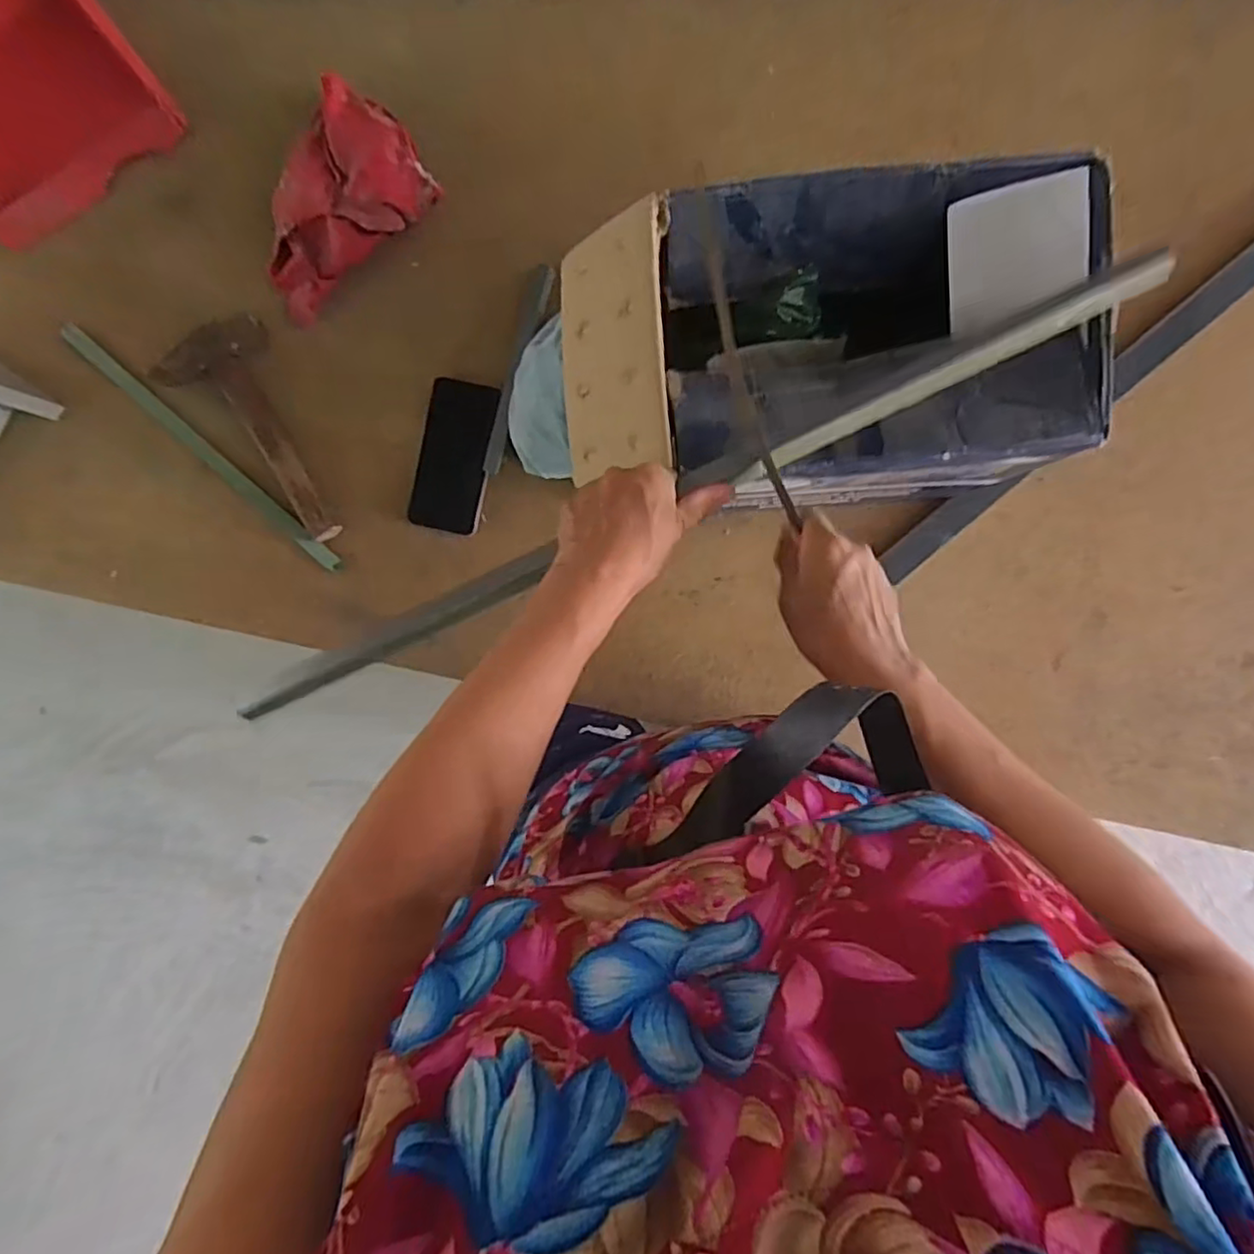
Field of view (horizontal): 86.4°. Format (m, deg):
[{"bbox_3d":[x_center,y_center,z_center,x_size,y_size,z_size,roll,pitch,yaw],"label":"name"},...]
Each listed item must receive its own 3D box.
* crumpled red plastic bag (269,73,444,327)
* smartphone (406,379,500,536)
[{"bbox_3d":[-0.295,-0.419,0.674,0.115,0.080,0.209,43,96,-1],"label":"crumpled red plastic bag"},{"bbox_3d":[-0.184,-0.181,0.712,0.074,0.009,0.155,12,102,-4],"label":"smartphone"}]

